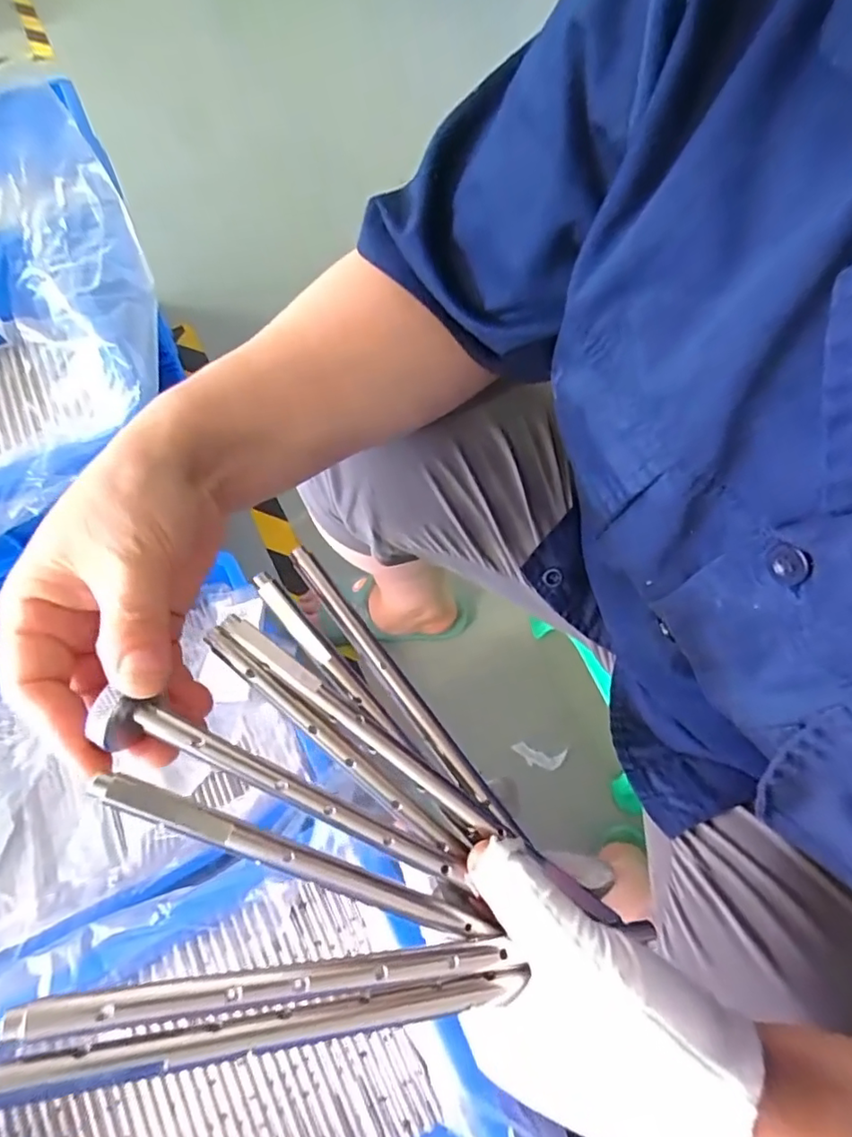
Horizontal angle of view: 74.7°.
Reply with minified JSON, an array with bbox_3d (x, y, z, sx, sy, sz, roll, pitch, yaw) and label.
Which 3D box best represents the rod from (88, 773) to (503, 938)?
[{"bbox_3d":[-0.038,0.096,0.182,0.139,0.004,0.009,28,64,-13],"label":"rod"}]

